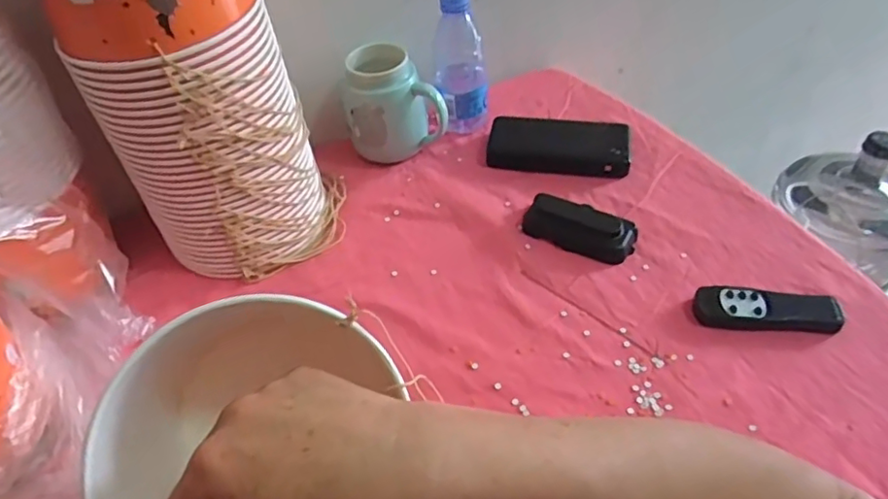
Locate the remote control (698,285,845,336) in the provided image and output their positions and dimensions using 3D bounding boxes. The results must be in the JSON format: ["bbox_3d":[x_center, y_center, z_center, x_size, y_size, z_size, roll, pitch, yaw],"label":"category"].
[{"bbox_3d":[0.275,0.050,0.514,0.115,0.014,0.040,4,48,9],"label":"remote control"}]

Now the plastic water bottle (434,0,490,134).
[{"bbox_3d":[0.018,-0.209,0.681,0.059,0.153,0.047,-7,47,-1],"label":"plastic water bottle"}]

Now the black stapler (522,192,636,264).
[{"bbox_3d":[0.131,-0.023,0.589,0.107,0.024,0.042,19,52,21],"label":"black stapler"}]

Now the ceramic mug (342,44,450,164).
[{"bbox_3d":[-0.059,-0.159,0.668,0.103,0.112,0.083,-19,48,-12],"label":"ceramic mug"}]

